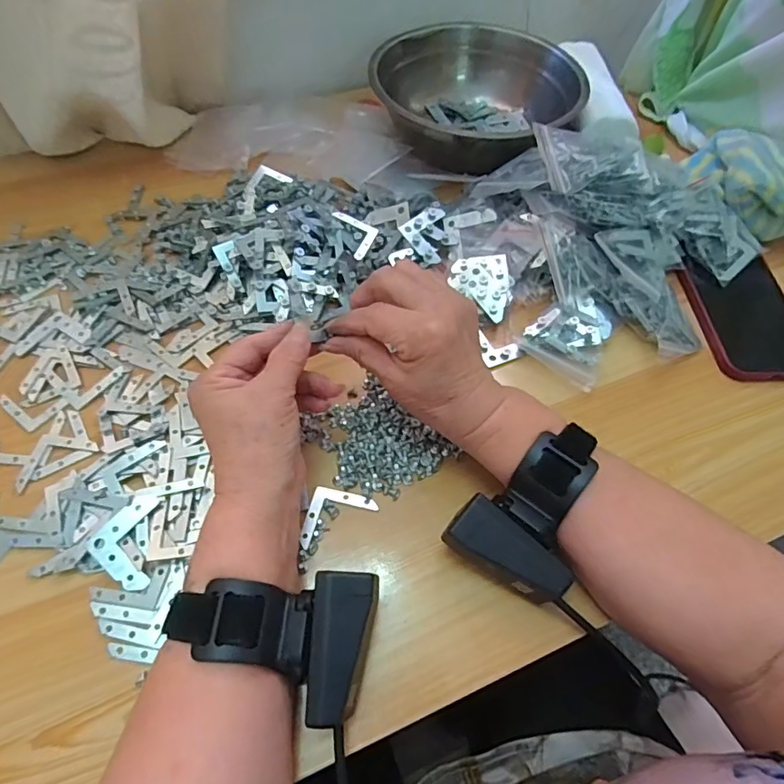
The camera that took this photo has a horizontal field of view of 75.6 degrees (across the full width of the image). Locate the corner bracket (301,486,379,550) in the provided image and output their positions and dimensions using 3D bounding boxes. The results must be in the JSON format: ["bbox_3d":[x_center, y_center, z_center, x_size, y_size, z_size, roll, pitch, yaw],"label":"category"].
[{"bbox_3d":[-0.039,0.074,0.326,0.051,0.006,0.031,-25,62,-16],"label":"corner bracket"}]

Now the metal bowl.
[{"bbox_3d":[0.086,-0.296,0.520,0.197,0.071,0.197,1,58,-1],"label":"metal bowl"}]

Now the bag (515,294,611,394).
[{"bbox_3d":[0.141,-0.043,0.388,0.063,0.018,0.067,40,65,21],"label":"bag"}]

